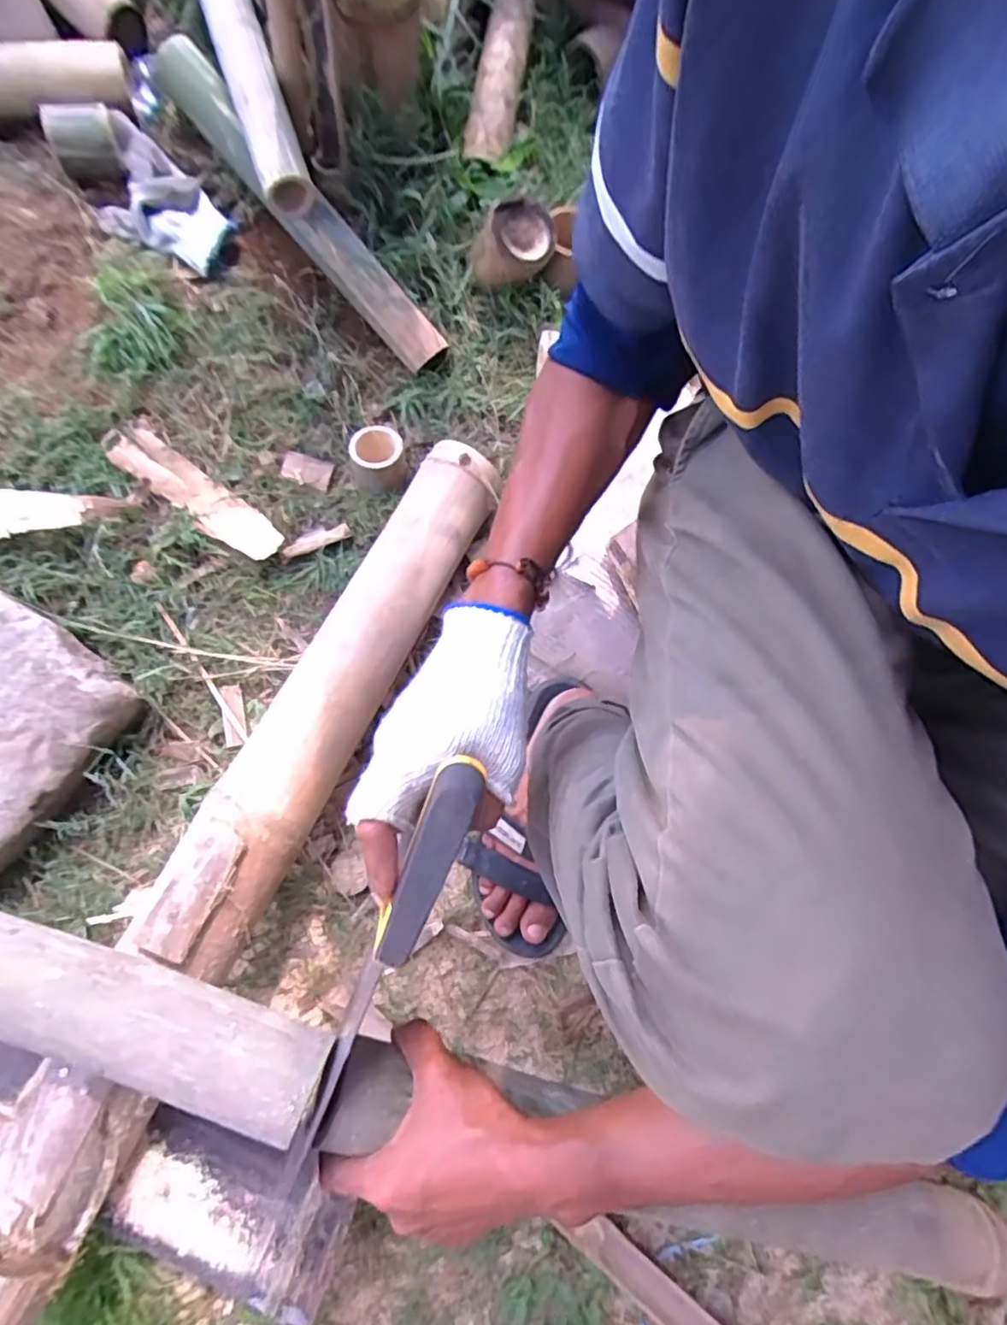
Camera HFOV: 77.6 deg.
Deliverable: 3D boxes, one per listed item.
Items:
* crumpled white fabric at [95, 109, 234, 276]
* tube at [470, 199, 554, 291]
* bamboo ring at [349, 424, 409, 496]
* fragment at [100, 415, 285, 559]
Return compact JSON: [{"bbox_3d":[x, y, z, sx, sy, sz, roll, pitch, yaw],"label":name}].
[{"bbox_3d":[-0.382,-0.519,0.701,0.134,0.062,0.110,24,75,5],"label":"crumpled white fabric"},{"bbox_3d":[0.008,-0.502,0.764,0.086,0.095,0.074,25,79,-22],"label":"tube"},{"bbox_3d":[-0.146,-0.236,0.728,0.068,0.037,0.075,-24,78,-7],"label":"bamboo ring"},{"bbox_3d":[-0.339,-0.188,0.687,0.207,0.020,0.054,38,76,-8],"label":"fragment"}]

